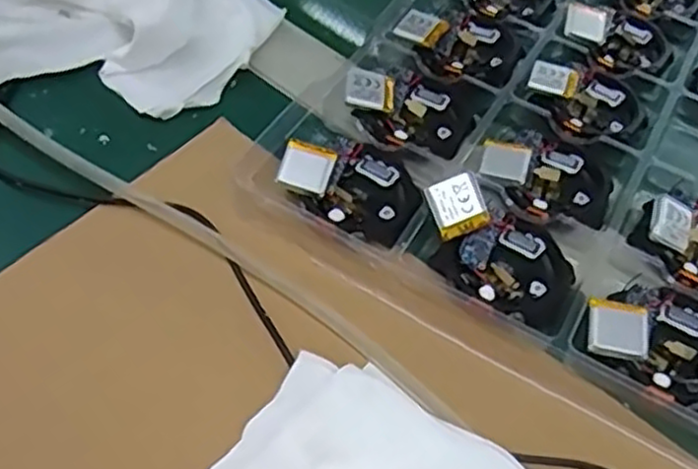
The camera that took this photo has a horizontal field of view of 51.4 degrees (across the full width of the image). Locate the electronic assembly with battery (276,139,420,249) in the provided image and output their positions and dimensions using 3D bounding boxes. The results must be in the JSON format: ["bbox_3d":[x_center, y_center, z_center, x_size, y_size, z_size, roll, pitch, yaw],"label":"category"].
[{"bbox_3d":[0.003,-0.023,0.312,0.058,0.017,0.044,24,56,13],"label":"electronic assembly with battery"}]

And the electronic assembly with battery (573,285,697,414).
[{"bbox_3d":[0.122,0.041,0.279,0.061,0.016,0.050,28,57,16],"label":"electronic assembly with battery"}]

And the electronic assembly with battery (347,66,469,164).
[{"bbox_3d":[0.027,-0.060,0.341,0.055,0.012,0.047,6,54,0],"label":"electronic assembly with battery"}]

